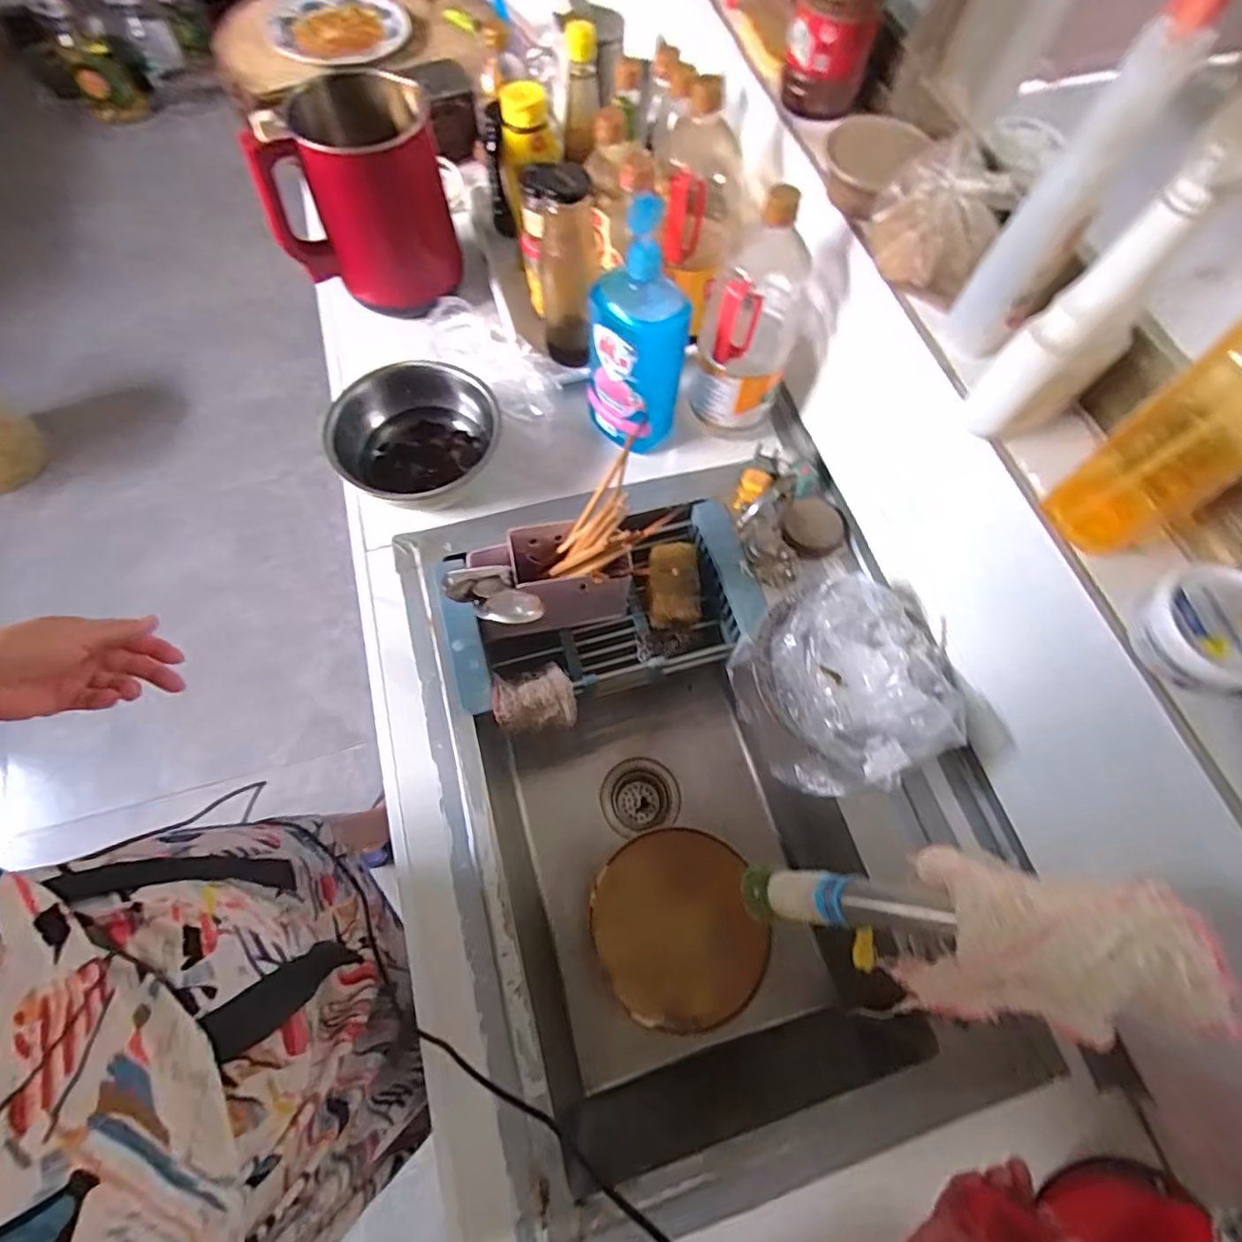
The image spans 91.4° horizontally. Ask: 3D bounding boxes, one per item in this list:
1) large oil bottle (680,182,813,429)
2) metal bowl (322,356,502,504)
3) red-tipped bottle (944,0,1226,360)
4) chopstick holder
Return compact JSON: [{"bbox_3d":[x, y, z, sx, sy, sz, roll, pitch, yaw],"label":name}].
[{"bbox_3d":[0.143,-0.349,0.705,0.132,0.280,0.106,19,68,6],"label":"large oil bottle"},{"bbox_3d":[-0.255,-0.224,0.766,0.193,0.081,0.199,1,67,-2],"label":"metal bowl"},{"bbox_3d":[0.319,-0.308,0.434,0.049,0.273,0.046,33,70,12],"label":"red-tipped bottle"},{"bbox_3d":[-0.085,-0.051,0.744,0.186,0.139,0.076,-10,68,-6],"label":"chopstick holder"}]

